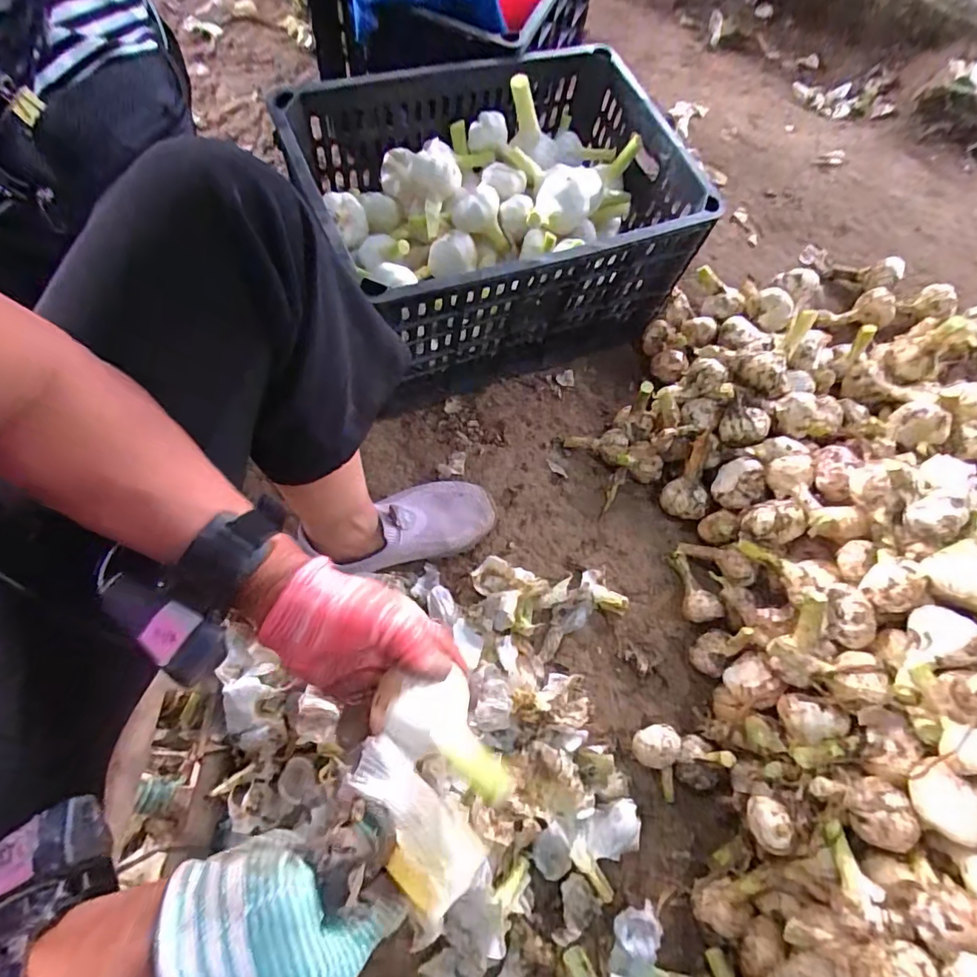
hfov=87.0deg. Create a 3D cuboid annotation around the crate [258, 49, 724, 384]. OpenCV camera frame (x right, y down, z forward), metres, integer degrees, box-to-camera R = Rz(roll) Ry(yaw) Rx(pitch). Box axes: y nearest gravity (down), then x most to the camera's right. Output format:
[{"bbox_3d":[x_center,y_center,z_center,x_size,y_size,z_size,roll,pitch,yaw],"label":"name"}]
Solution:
[{"bbox_3d":[0.020,-0.329,0.643,0.396,0.244,0.289,-23,72,-10],"label":"crate"}]

